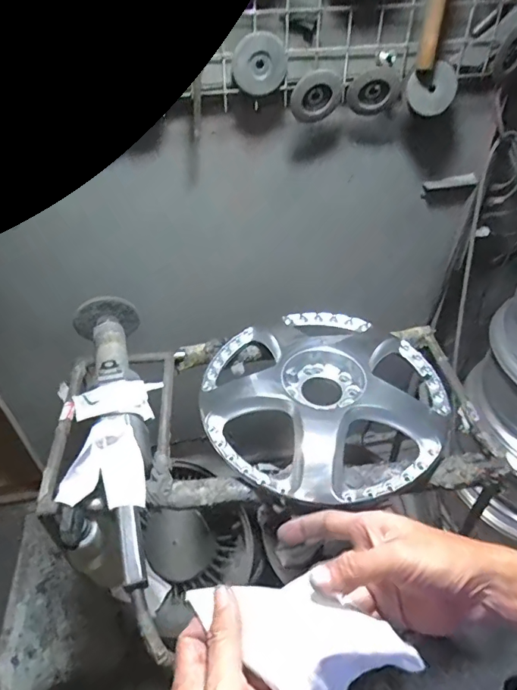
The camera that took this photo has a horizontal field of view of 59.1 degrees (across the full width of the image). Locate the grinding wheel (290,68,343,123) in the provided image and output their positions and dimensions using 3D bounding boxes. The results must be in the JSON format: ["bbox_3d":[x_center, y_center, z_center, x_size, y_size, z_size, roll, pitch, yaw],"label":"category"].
[{"bbox_3d":[0.105,-0.455,0.837,0.093,0.085,0.019,-4,43,-3],"label":"grinding wheel"}]

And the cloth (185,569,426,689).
[{"bbox_3d":[0.028,0.216,0.342,0.165,0.035,0.080,15,45,17],"label":"cloth"}]

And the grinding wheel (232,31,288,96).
[{"bbox_3d":[0.004,-0.475,0.772,0.093,0.089,0.017,-9,43,-9],"label":"grinding wheel"}]

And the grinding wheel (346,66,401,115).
[{"bbox_3d":[0.210,-0.465,0.840,0.092,0.075,0.032,6,43,7],"label":"grinding wheel"}]

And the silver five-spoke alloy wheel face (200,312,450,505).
[{"bbox_3d":[0.113,0.086,0.823,0.419,0.090,0.412,0,43,0],"label":"silver five-spoke alloy wheel face"}]

